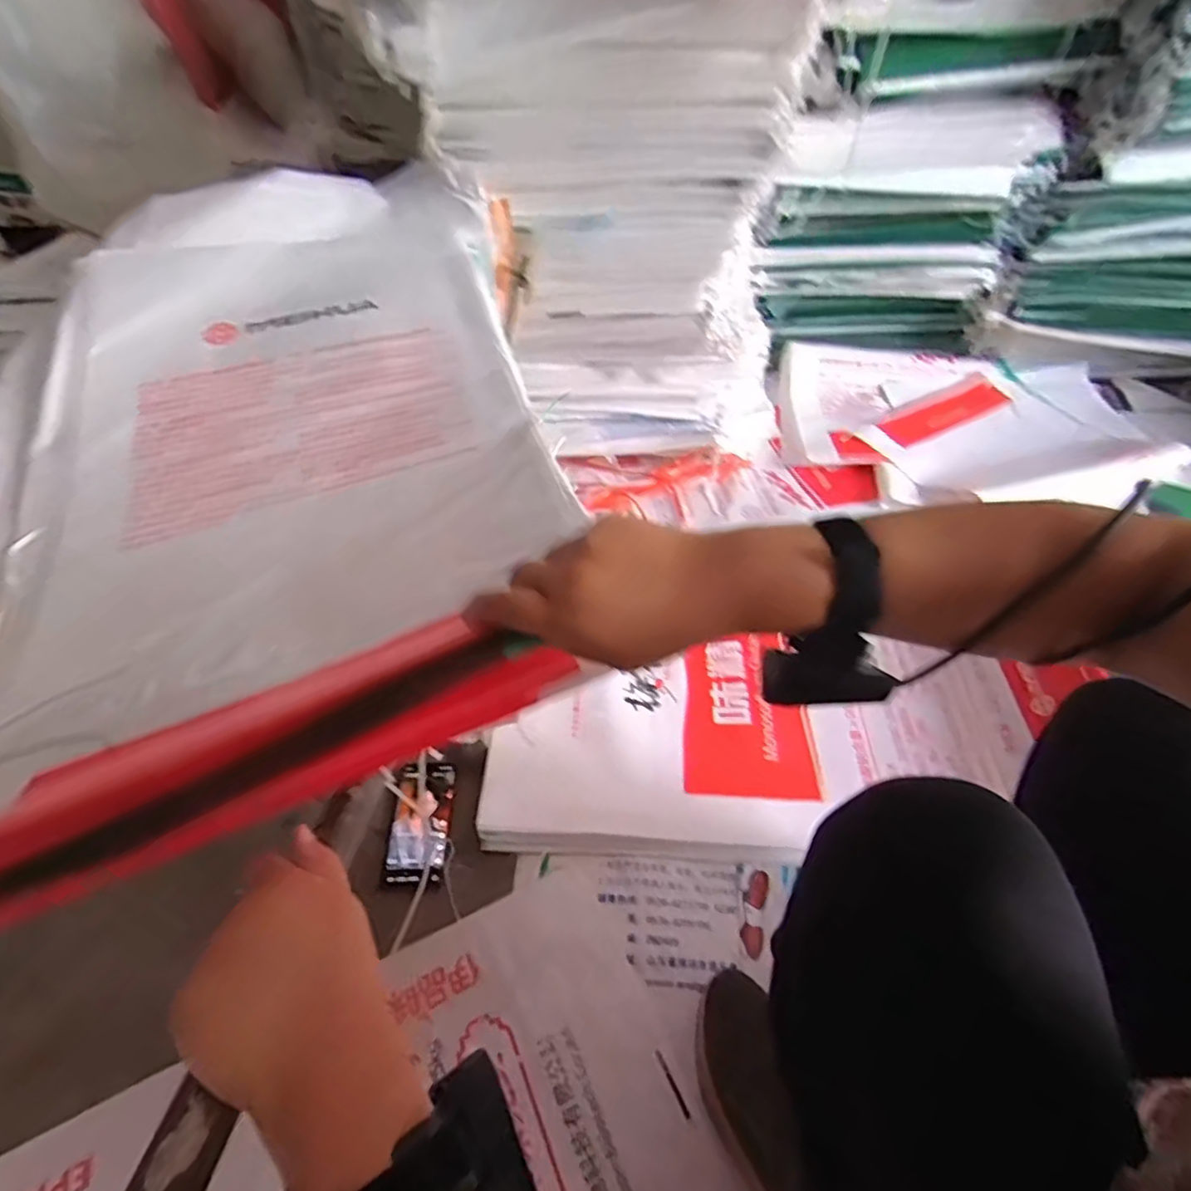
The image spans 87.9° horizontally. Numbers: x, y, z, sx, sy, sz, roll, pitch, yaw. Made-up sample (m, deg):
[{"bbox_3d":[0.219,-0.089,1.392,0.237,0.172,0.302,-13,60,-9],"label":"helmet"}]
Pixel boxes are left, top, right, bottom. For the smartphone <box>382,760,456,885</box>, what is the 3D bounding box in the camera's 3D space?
[{"bbox_3d":[-0.228,0.290,0.808,0.075,0.015,0.160,0,48,-1],"label":"smartphone"}]

